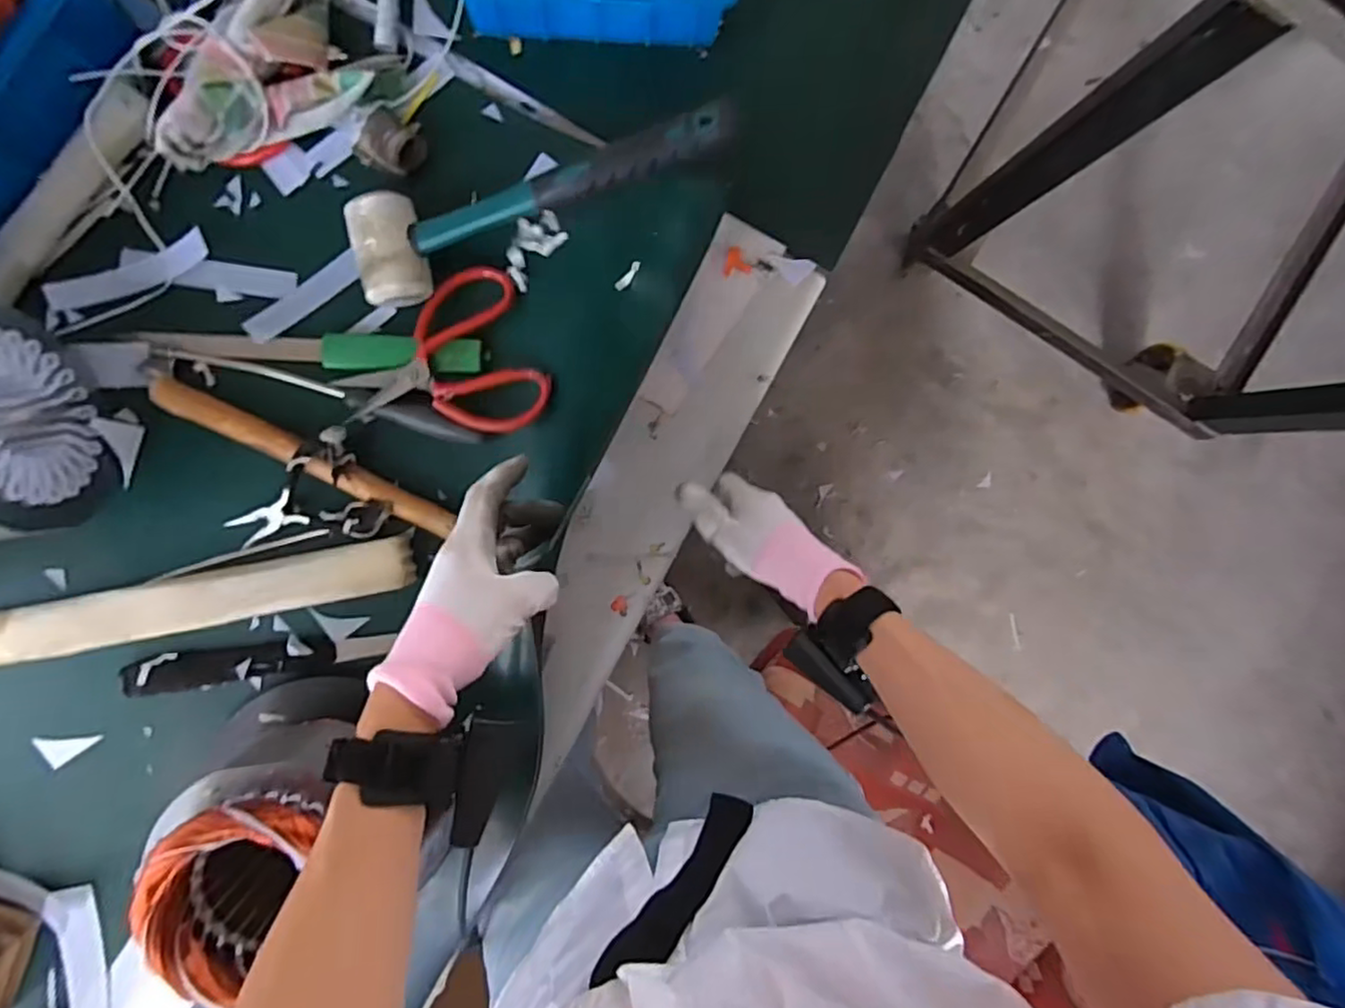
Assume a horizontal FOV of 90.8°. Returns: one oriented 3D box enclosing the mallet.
[{"bbox_3d":[-0.093,-0.204,0.441,0.278,0.039,0.071,-12,96,18],"label":"mallet"}]

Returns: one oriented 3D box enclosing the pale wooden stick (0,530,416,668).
[{"bbox_3d":[-0.362,0.074,0.494,0.333,0.025,0.039,-11,95,-3],"label":"pale wooden stick"}]

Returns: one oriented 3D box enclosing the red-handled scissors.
[{"bbox_3d":[-0.168,-0.116,0.495,0.152,0.020,0.116,3,94,-4],"label":"red-handled scissors"}]

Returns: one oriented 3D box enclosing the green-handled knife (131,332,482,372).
[{"bbox_3d":[-0.270,-0.118,0.501,0.245,0.023,0.027,3,94,-4],"label":"green-handled knife"}]

